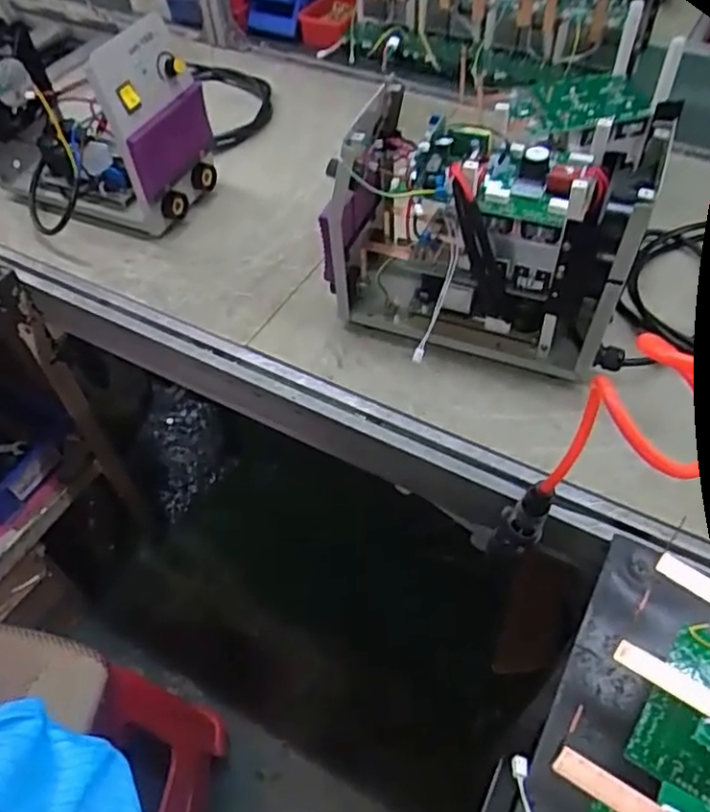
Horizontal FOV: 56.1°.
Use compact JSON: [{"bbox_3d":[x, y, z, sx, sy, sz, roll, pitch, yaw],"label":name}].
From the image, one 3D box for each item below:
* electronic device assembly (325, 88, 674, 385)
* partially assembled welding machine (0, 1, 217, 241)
[{"bbox_3d":[0.128,-0.173,0.712,0.312,0.226,0.148,16,55,15],"label":"electronic device assembly"},{"bbox_3d":[-0.386,-0.394,0.915,0.352,0.243,0.178,17,55,16],"label":"partially assembled welding machine"}]

